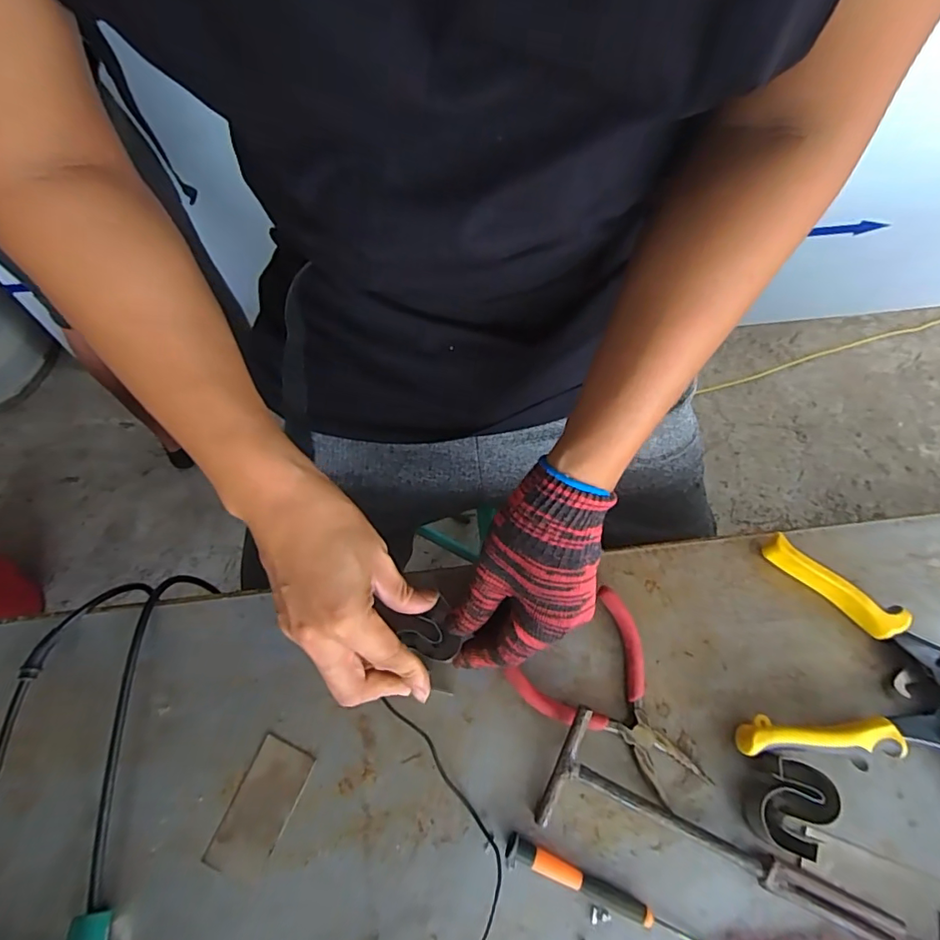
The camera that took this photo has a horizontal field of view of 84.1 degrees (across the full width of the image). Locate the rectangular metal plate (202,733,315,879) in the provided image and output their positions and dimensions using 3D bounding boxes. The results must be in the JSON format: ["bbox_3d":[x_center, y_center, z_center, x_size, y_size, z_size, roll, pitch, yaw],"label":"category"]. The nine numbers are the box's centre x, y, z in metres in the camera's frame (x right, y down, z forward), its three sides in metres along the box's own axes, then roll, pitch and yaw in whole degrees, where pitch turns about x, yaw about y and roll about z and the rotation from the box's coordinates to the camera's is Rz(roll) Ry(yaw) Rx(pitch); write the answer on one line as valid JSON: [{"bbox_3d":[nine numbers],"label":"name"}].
[{"bbox_3d":[-0.141,0.226,0.349,0.040,0.004,0.078,20,67,8],"label":"rectangular metal plate"}]

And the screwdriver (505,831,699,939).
[{"bbox_3d":[0.090,0.268,0.328,0.141,0.013,0.014,20,67,8],"label":"screwdriver"}]

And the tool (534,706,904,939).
[{"bbox_3d":[0.159,0.240,0.334,0.222,0.024,0.072,23,68,10],"label":"tool"}]

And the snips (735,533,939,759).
[{"bbox_3d":[0.310,0.157,0.369,0.217,0.028,0.151,19,67,8],"label":"snips"}]

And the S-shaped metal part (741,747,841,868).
[{"bbox_3d":[0.208,0.217,0.339,0.044,0.027,0.053,15,67,6],"label":"S-shaped metal part"}]

